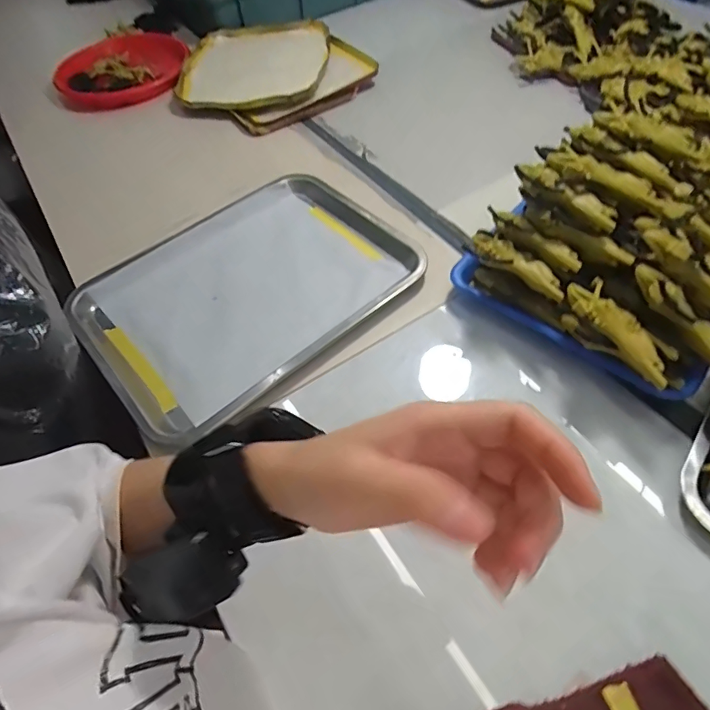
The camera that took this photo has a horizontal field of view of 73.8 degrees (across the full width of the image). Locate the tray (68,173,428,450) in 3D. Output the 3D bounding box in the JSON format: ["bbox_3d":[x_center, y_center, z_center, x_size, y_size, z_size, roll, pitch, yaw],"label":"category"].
[{"bbox_3d":[-0.121,-0.079,0.538,0.345,0.022,0.254,-36,60,-20],"label":"tray"}]

